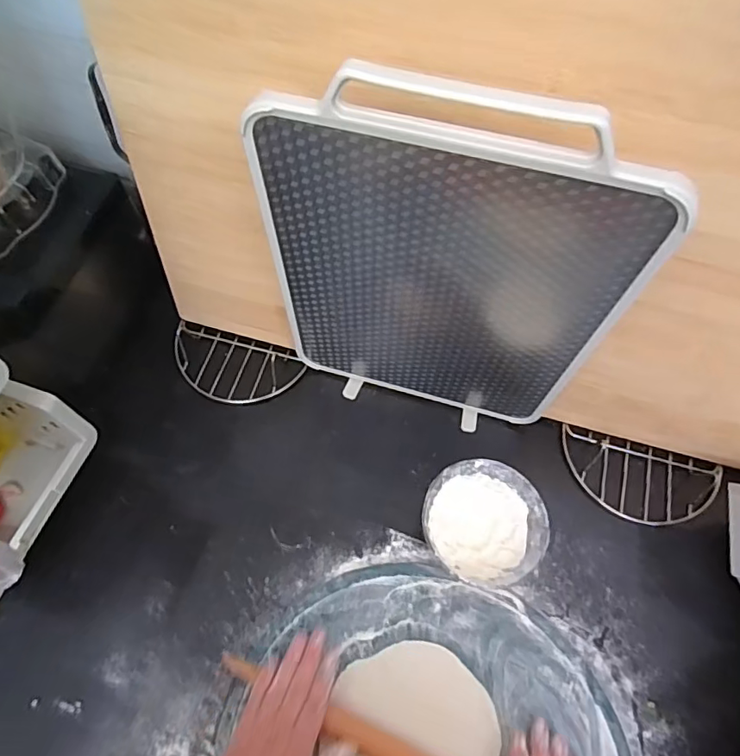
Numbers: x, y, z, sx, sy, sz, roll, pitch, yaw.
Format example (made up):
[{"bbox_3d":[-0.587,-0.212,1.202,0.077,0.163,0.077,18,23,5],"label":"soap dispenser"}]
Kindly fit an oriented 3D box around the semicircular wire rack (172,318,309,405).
[{"bbox_3d":[-0.167,-0.014,0.624,0.167,0.015,0.086,14,64,6],"label":"semicircular wire rack"}]

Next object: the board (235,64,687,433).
[{"bbox_3d":[0.054,-0.064,0.444,0.279,0.385,0.011,15,64,7],"label":"board"}]

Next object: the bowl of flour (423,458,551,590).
[{"bbox_3d":[0.114,0.150,0.523,0.118,0.049,0.117,0,63,-1],"label":"bowl of flour"}]

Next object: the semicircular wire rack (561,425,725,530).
[{"bbox_3d":[0.298,0.114,0.569,0.172,0.014,0.091,14,64,6],"label":"semicircular wire rack"}]

